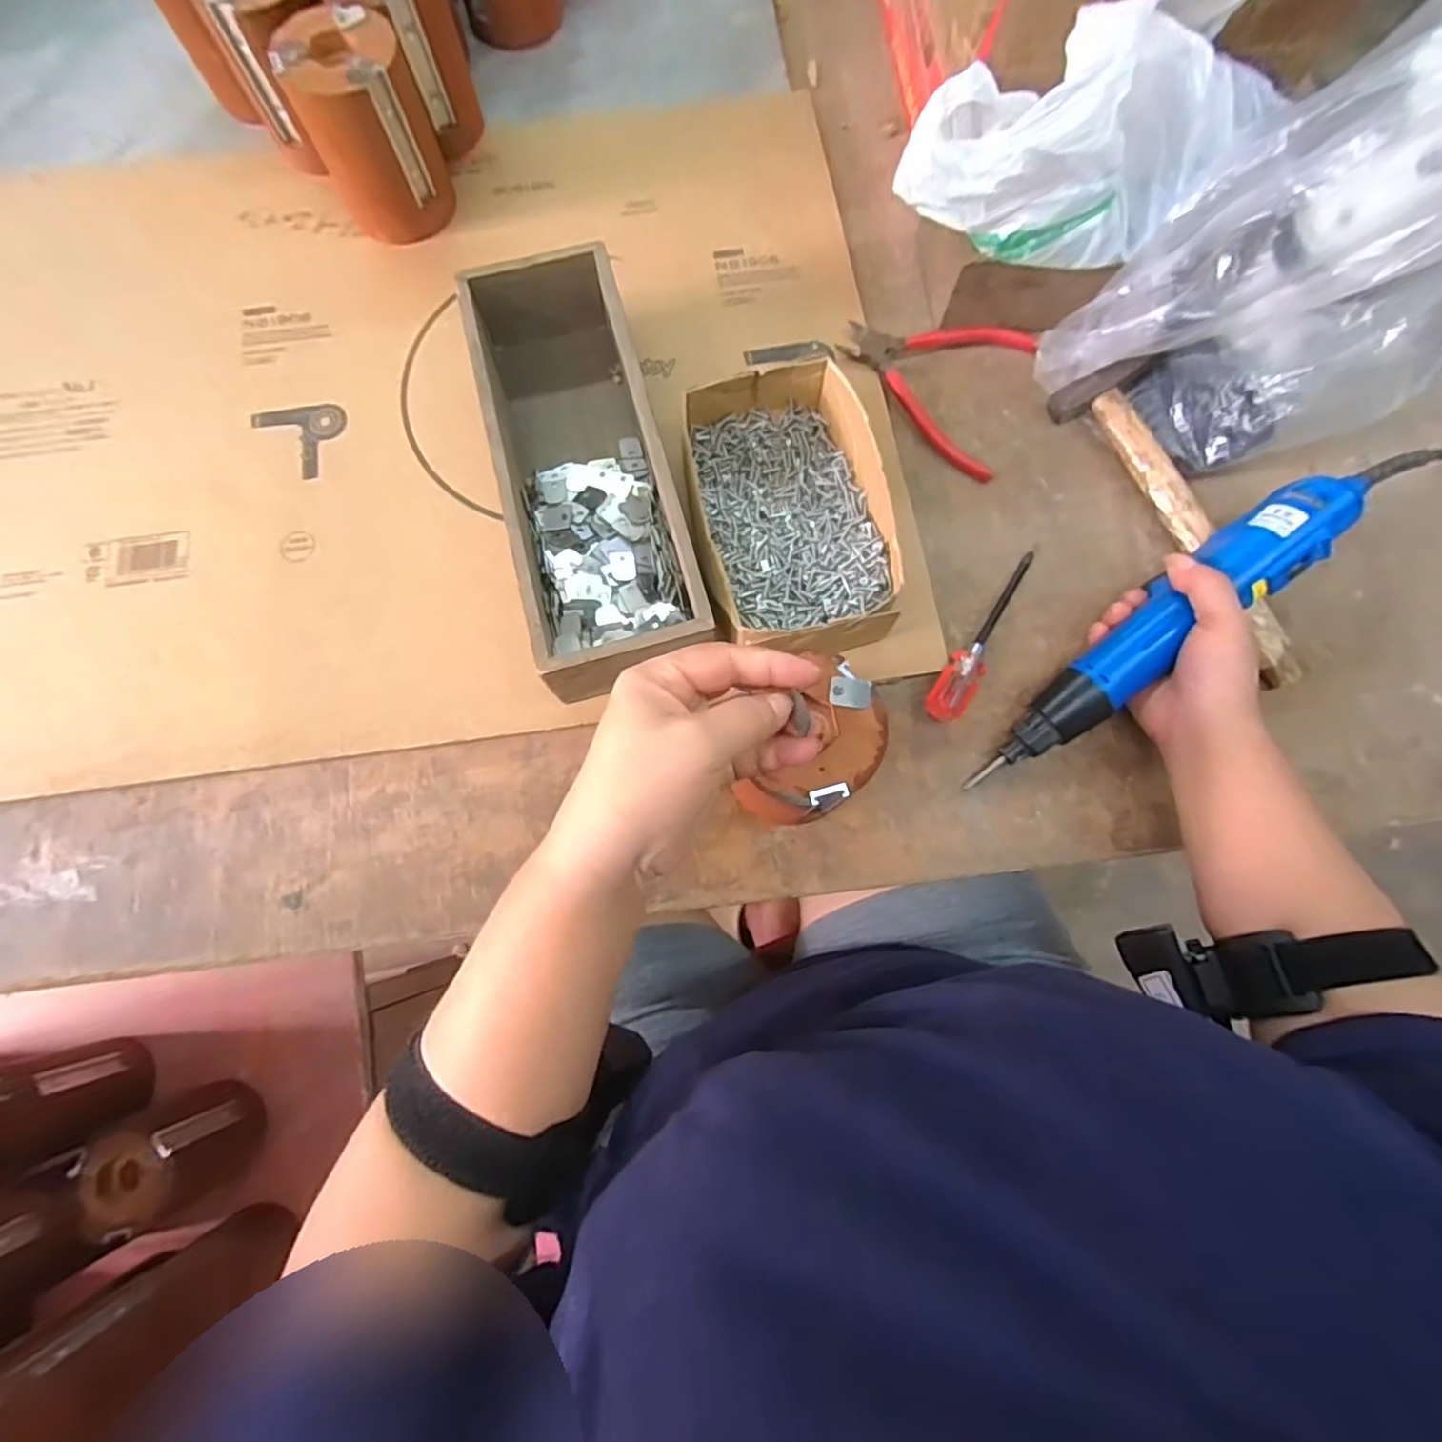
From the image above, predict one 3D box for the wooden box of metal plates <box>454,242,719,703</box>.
[{"bbox_3d":[-0.085,-0.153,0.415,0.098,0.064,0.282,-14,76,-5],"label":"wooden box of metal plates"}]

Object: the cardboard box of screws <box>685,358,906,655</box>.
[{"bbox_3d":[0.039,-0.131,0.414,0.121,0.056,0.191,-9,76,-4],"label":"cardboard box of screws"}]

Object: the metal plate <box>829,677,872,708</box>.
[{"bbox_3d":[0.064,-0.014,0.322,0.020,0.004,0.014,7,76,1],"label":"metal plate"}]

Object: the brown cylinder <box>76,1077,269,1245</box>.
[{"bbox_3d":[-0.435,0.348,0.531,0.075,0.117,0.080,-25,78,-6],"label":"brown cylinder"}]

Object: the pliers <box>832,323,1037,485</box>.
[{"bbox_3d":[0.150,-0.247,0.469,0.129,0.019,0.114,22,76,4],"label":"pliers"}]

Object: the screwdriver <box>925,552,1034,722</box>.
[{"bbox_3d":[0.172,-0.057,0.428,0.022,0.020,0.137,32,77,7],"label":"screwdriver"}]

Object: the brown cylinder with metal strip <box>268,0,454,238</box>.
[{"bbox_3d":[-0.243,-0.411,0.460,0.076,0.103,0.071,-23,77,-7],"label":"brown cylinder with metal strip"}]

